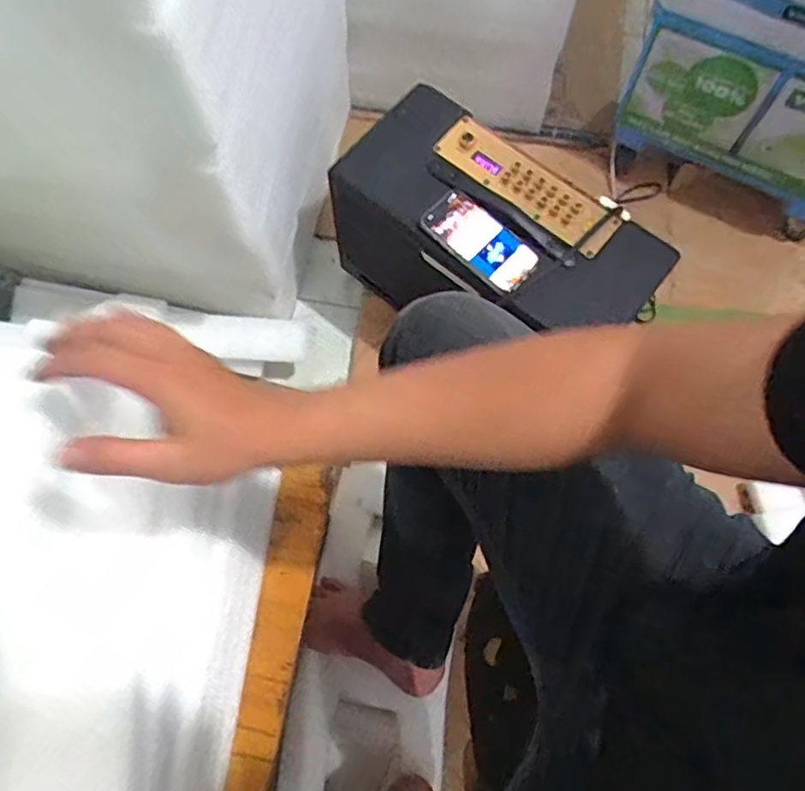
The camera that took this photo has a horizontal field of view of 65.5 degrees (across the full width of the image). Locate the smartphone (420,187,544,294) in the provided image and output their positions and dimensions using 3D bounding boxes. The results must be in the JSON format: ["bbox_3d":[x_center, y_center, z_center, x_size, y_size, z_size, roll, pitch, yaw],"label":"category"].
[{"bbox_3d":[0.111,-0.220,0.879,0.168,0.015,0.084,41,79,9],"label":"smartphone"}]

